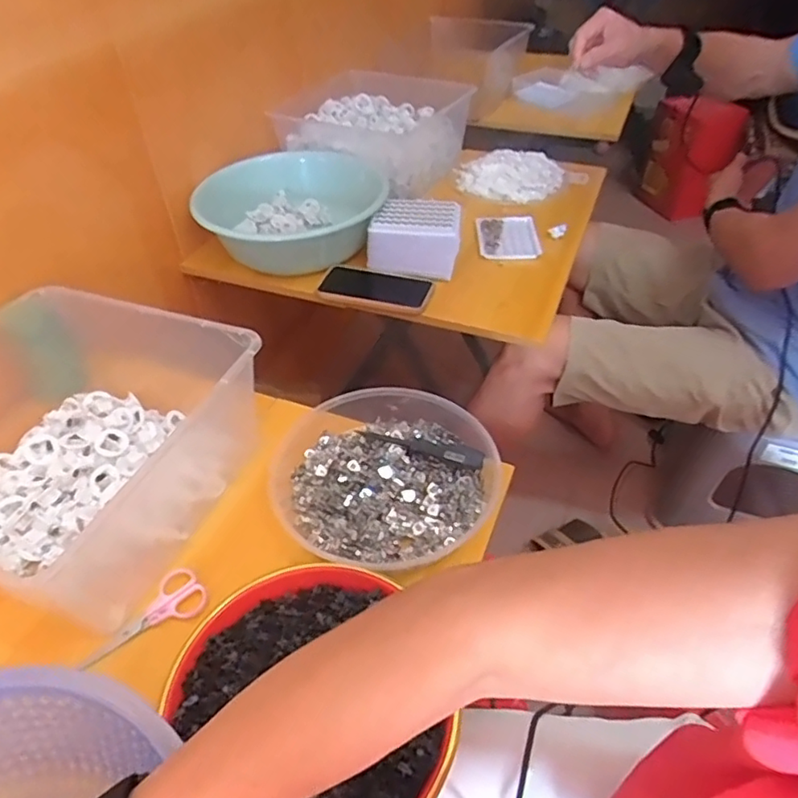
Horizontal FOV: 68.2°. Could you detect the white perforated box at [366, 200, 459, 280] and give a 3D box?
[{"bbox_3d":[0.030,-0.251,0.926,0.137,0.086,0.095,9,45,10],"label":"white perforated box"}]

